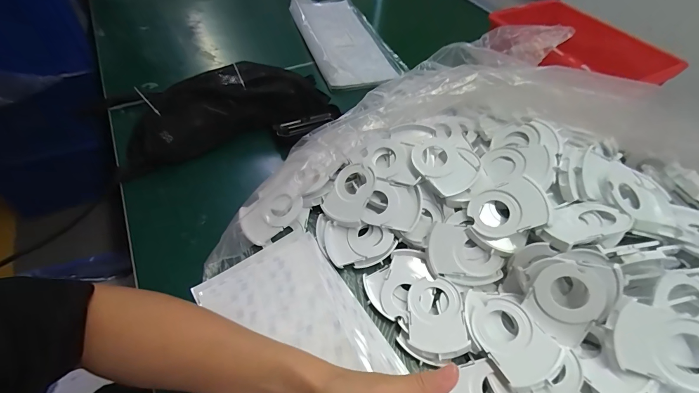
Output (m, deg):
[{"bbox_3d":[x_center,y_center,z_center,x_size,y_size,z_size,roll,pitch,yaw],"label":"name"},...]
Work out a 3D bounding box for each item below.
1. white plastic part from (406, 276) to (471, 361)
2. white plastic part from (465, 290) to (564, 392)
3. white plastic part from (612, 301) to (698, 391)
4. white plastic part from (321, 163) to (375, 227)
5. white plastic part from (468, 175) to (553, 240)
[{"bbox_3d":[0.088,0.122,0.333,0.055,0.008,0.076,-10,48,12],"label":"white plastic part"},{"bbox_3d":[0.150,0.130,0.310,0.056,0.014,0.093,-26,46,-4],"label":"white plastic part"},{"bbox_3d":[0.260,0.122,0.262,0.078,0.007,0.054,12,79,19],"label":"white plastic part"},{"bbox_3d":[-0.002,-0.005,0.406,0.058,0.005,0.079,13,75,25],"label":"white plastic part"},{"bbox_3d":[0.166,0.013,0.342,0.075,0.006,0.054,-23,62,15],"label":"white plastic part"}]

